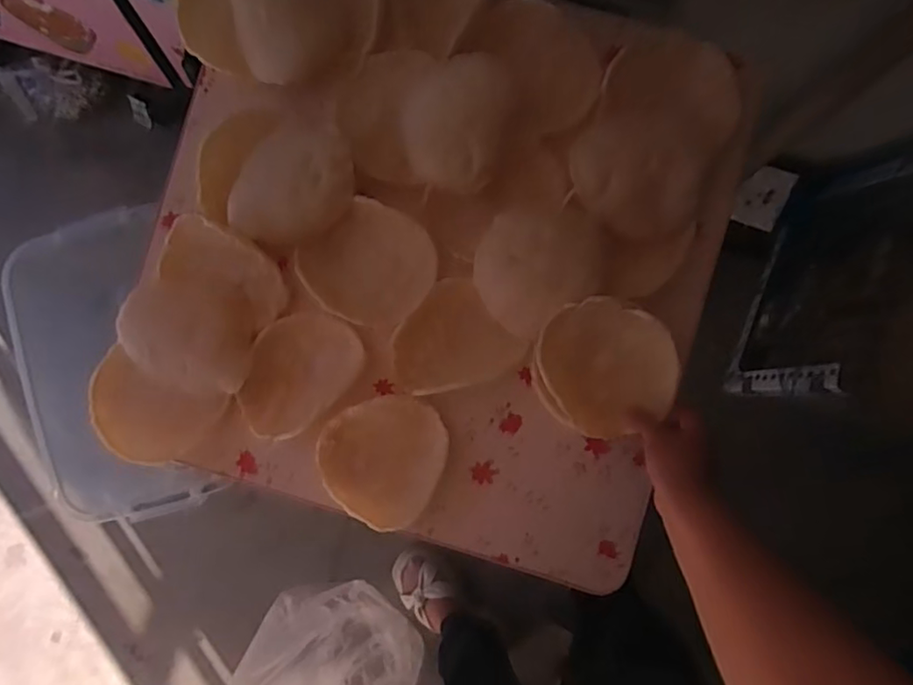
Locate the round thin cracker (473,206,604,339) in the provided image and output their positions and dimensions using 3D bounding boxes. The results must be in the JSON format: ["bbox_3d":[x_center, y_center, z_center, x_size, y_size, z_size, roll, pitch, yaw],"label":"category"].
[{"bbox_3d":[0.081,-0.079,0.576,0.127,0.031,0.110,-36,87,2],"label":"round thin cracker"}]

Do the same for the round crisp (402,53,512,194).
[{"bbox_3d":[-0.002,-0.216,0.589,0.106,0.045,0.129,10,89,4],"label":"round crisp"}]

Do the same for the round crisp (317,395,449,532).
[{"bbox_3d":[-0.076,0.115,0.607,0.123,0.026,0.128,0,88,3],"label":"round crisp"}]

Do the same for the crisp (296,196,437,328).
[{"bbox_3d":[-0.087,-0.077,0.605,0.121,0.021,0.118,0,88,3],"label":"crisp"}]

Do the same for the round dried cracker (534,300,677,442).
[{"bbox_3d":[0.139,0.025,0.559,0.121,0.031,0.127,0,87,3],"label":"round dried cracker"}]

